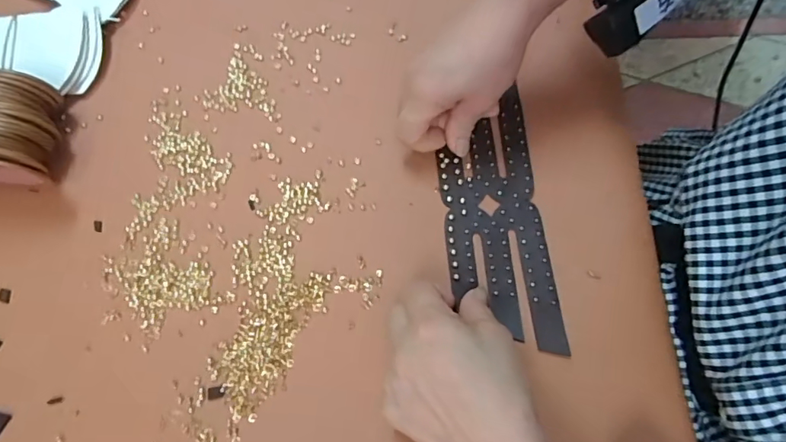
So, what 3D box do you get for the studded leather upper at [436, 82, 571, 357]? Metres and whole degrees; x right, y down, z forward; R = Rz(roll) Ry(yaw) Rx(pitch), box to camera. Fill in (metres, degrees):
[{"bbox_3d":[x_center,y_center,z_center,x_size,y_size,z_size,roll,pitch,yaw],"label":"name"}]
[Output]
[{"bbox_3d":[0.072,-0.001,0.354,0.069,0.005,0.183,-6,70,3],"label":"studded leather upper"}]

